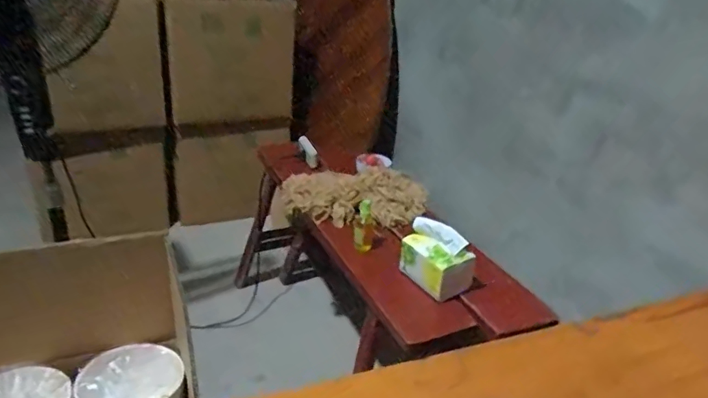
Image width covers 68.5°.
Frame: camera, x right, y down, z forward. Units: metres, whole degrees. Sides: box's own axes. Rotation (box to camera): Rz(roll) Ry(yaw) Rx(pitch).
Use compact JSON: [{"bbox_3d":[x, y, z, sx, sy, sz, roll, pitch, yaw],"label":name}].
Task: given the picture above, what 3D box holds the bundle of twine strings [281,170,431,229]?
[{"bbox_3d":[-0.003,-0.002,1.414,0.396,0.113,0.199,6,26,1],"label":"bundle of twine strings"}]

